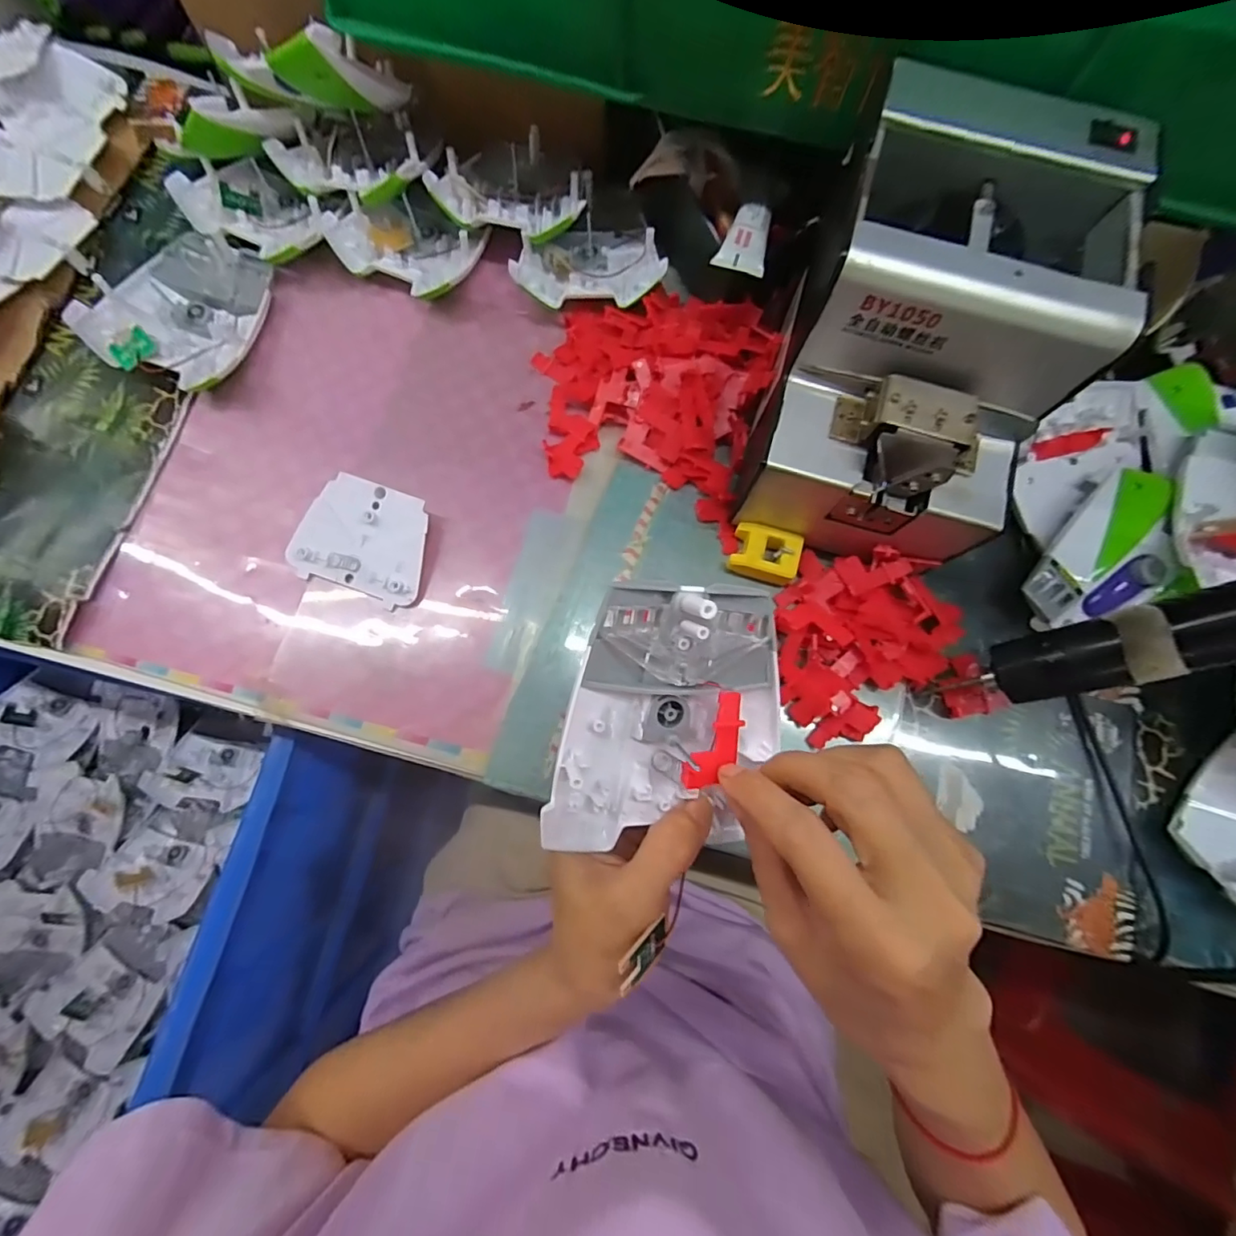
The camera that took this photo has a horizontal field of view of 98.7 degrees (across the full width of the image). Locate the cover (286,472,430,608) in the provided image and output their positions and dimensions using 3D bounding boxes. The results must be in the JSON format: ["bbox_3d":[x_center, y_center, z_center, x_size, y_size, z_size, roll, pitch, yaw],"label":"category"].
[{"bbox_3d":[-0.153,-0.048,0.324,0.080,0.018,0.063,20,78,3],"label":"cover"}]

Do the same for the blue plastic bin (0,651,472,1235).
[{"bbox_3d":[-0.479,0.303,0.435,0.433,0.238,0.496,17,78,2],"label":"blue plastic bin"}]

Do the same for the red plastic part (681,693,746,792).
[{"bbox_3d":[0.039,0.049,0.207,0.017,0.008,0.040,28,76,5],"label":"red plastic part"}]

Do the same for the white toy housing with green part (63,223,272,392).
[{"bbox_3d":[-0.281,-0.202,0.349,0.095,0.031,0.105,15,77,2],"label":"white toy housing with green part"}]

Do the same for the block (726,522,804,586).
[{"bbox_3d":[0.090,-0.039,0.328,0.040,0.019,0.030,15,77,2],"label":"block"}]

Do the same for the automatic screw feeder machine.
[{"bbox_3d":[0.149,-0.132,0.283,0.125,0.151,0.167,15,77,2],"label":"automatic screw feeder machine"}]

